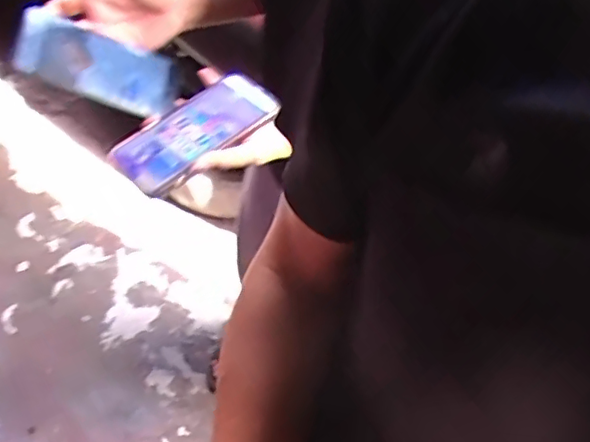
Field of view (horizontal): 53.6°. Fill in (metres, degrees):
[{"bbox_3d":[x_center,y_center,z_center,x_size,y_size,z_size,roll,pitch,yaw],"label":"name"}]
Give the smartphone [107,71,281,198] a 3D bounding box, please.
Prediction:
[{"bbox_3d":[-0.100,-0.094,0.589,0.170,0.013,0.074,-41,68,-19],"label":"smartphone"}]

